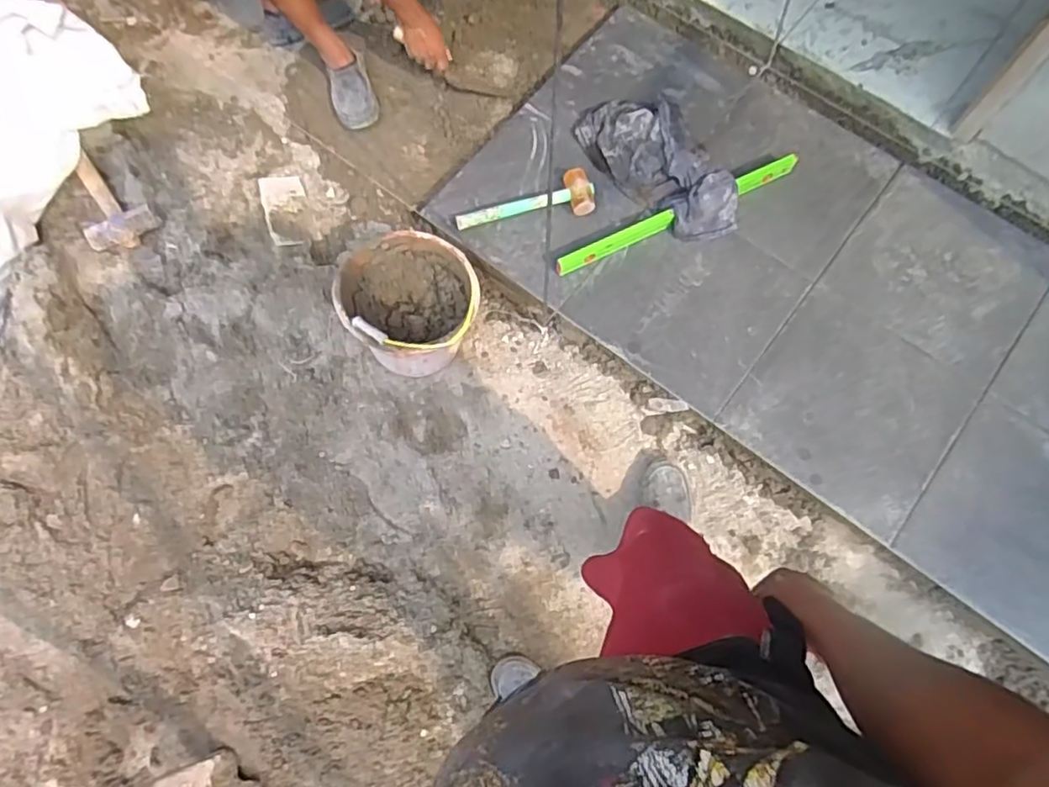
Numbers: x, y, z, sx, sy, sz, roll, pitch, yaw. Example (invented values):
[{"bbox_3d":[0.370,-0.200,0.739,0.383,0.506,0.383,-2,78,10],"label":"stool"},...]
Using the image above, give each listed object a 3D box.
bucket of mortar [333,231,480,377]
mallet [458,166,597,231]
[{"bbox_3d":[-0.232,-0.181,1.368,0.260,0.219,0.293,-20,70,-6],"label":"bucket of mortar"},{"bbox_3d":[0.005,-0.421,1.503,0.321,0.050,0.104,-19,71,-7],"label":"mallet"}]

